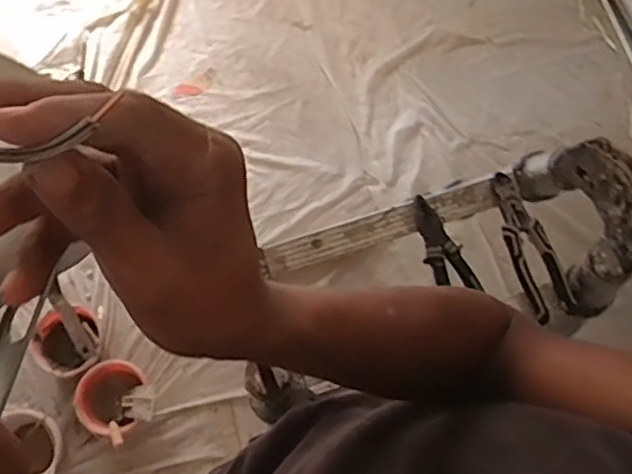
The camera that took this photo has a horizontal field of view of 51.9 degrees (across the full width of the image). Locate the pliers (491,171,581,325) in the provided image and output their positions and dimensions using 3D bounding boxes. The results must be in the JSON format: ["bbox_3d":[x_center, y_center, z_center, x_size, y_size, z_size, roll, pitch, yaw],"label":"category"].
[{"bbox_3d":[0.254,0.007,0.777,0.050,0.016,0.181,-18,76,-7],"label":"pliers"}]

